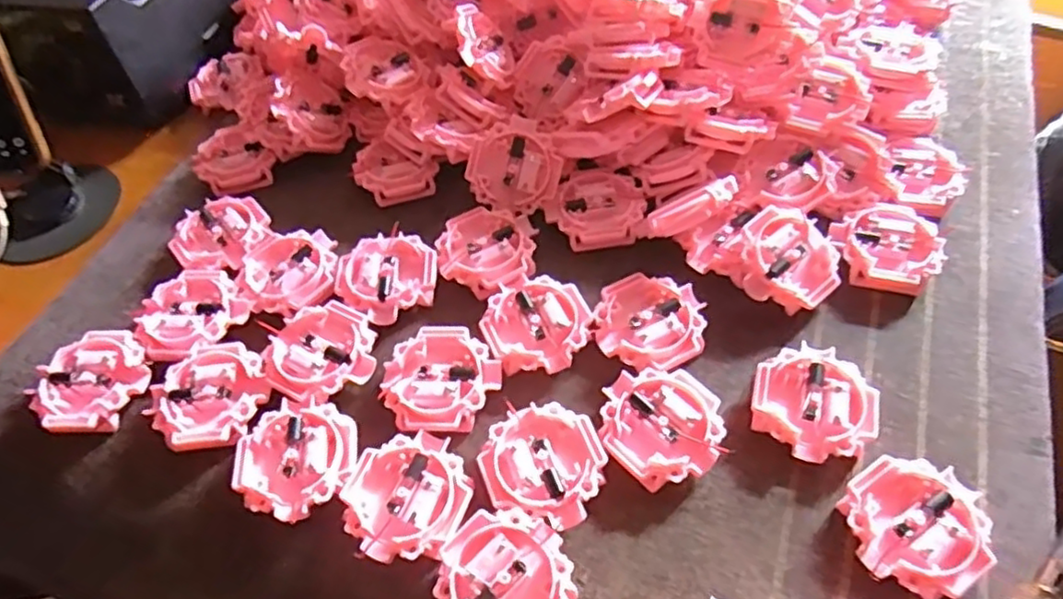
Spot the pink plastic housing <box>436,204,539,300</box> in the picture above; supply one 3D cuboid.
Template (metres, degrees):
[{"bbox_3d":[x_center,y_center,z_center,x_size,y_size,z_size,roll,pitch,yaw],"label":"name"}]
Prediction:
[{"bbox_3d":[-0.024,-0.028,0.357,0.052,0.009,0.056,-2,55,3],"label":"pink plastic housing"}]

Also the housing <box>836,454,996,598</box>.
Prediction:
[{"bbox_3d":[0.156,0.092,0.267,0.054,0.015,0.051,-2,55,3],"label":"housing"}]

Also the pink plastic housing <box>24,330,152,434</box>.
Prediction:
[{"bbox_3d":[-0.217,0.042,0.326,0.049,0.016,0.051,37,65,25],"label":"pink plastic housing"}]

